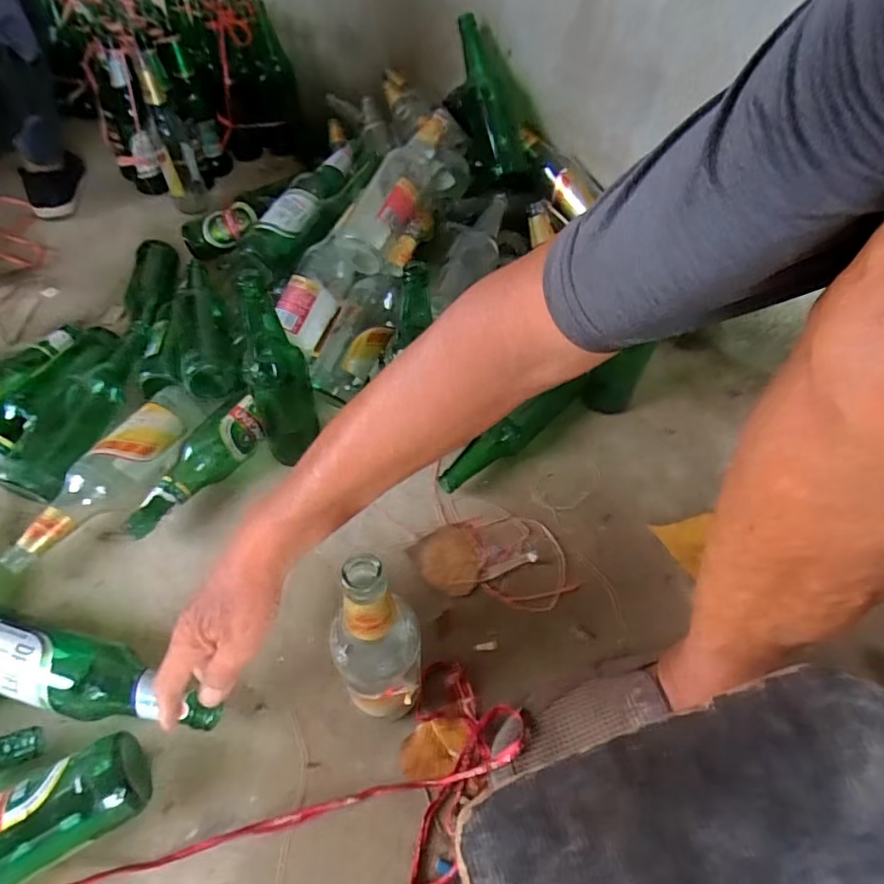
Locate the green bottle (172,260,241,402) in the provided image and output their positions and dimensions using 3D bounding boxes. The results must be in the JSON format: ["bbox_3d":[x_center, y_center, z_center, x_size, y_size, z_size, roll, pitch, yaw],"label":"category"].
[{"bbox_3d":[-0.338,-0.175,0.729,0.066,0.064,0.259,-19,55,-17],"label":"green bottle"}]

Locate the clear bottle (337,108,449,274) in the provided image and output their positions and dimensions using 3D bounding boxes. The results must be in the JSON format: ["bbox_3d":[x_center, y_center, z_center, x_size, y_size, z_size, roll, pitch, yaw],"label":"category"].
[{"bbox_3d":[-0.058,-0.346,0.707,0.083,0.084,0.270,19,71,14],"label":"clear bottle"}]

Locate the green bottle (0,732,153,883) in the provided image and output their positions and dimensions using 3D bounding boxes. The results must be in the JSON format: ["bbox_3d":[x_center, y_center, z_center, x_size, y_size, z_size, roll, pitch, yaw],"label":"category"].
[{"bbox_3d":[-0.367,0.318,0.400,0.267,0.066,0.077,-21,56,-18],"label":"green bottle"}]

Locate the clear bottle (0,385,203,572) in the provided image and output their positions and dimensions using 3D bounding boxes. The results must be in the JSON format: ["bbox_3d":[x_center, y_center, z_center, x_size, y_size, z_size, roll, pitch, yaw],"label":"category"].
[{"bbox_3d":[-0.388,0.040,0.626,0.061,0.065,0.261,24,55,17],"label":"clear bottle"}]

